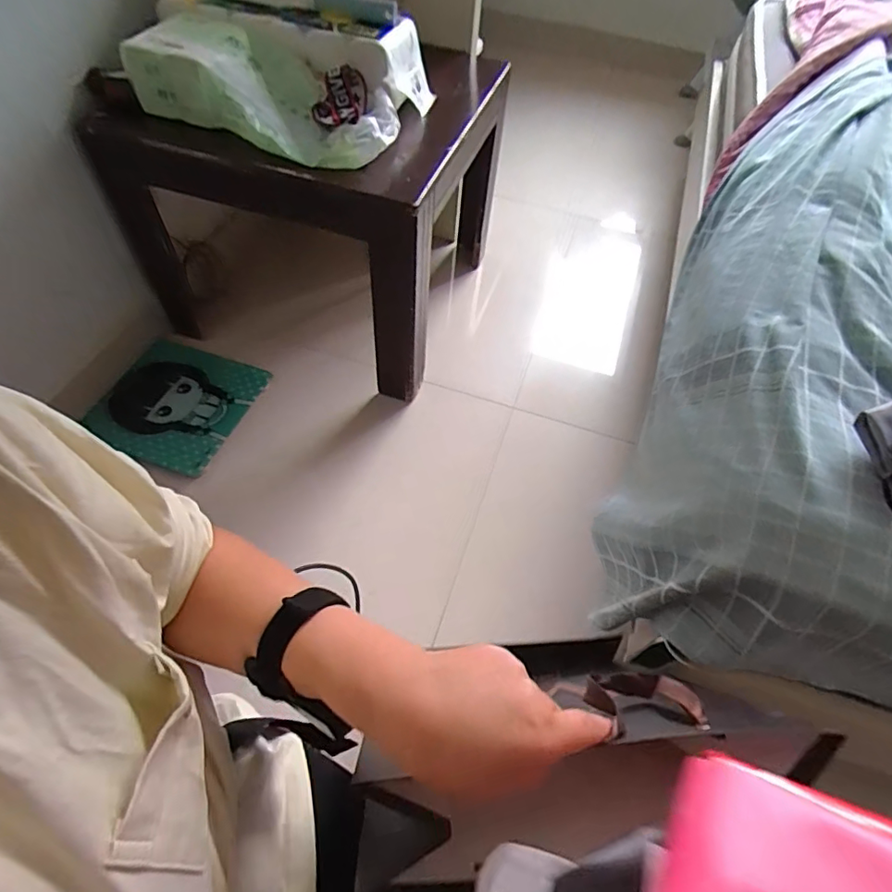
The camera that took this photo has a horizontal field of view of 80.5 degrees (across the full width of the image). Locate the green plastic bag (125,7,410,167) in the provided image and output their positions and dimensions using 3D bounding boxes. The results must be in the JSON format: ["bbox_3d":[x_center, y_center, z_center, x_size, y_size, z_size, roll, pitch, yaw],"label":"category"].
[{"bbox_3d":[-0.263,-0.602,0.862,0.408,0.106,0.254,17,56,8],"label":"green plastic bag"}]

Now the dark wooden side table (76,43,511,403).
[{"bbox_3d":[-0.244,-0.503,1.106,0.583,0.433,0.539,18,56,8],"label":"dark wooden side table"}]

